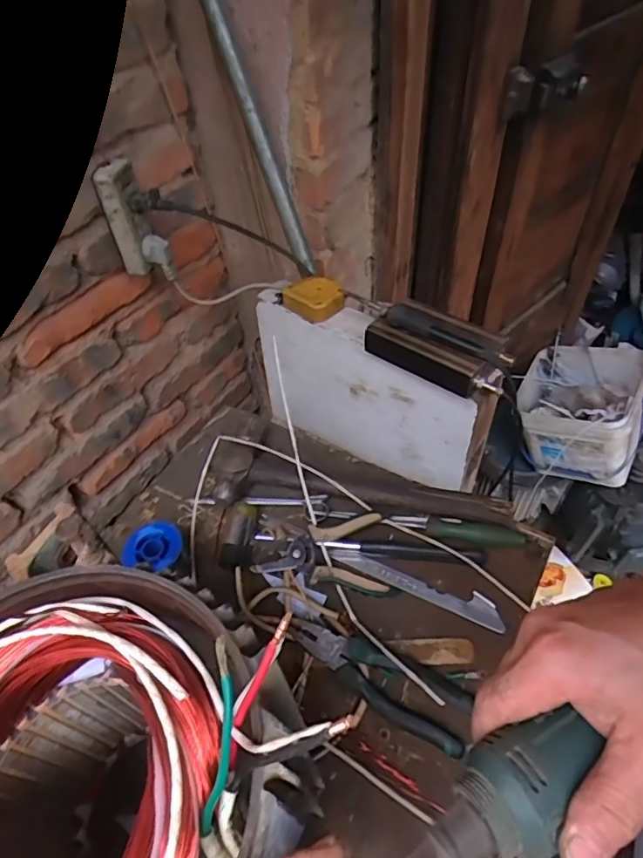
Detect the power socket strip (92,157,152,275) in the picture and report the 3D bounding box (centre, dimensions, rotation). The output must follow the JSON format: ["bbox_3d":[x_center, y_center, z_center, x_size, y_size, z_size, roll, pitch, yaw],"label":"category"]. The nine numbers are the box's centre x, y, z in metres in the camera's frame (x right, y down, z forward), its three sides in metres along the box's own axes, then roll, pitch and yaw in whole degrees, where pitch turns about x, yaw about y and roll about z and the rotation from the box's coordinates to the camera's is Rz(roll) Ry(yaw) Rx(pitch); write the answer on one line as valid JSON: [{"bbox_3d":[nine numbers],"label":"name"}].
[{"bbox_3d":[-0.242,-0.263,0.657,0.040,0.125,0.047,-7,49,-1],"label":"power socket strip"}]

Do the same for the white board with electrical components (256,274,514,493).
[{"bbox_3d":[0.071,-0.070,0.745,0.350,0.274,0.071,31,58,27],"label":"white board with electrical components"}]

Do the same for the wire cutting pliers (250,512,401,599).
[{"bbox_3d":[0.010,0.130,0.585,0.147,0.023,0.088,5,50,9],"label":"wire cutting pliers"}]

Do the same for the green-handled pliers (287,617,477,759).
[{"bbox_3d":[0.052,0.233,0.509,0.186,0.028,0.060,22,55,22],"label":"green-handled pliers"}]

